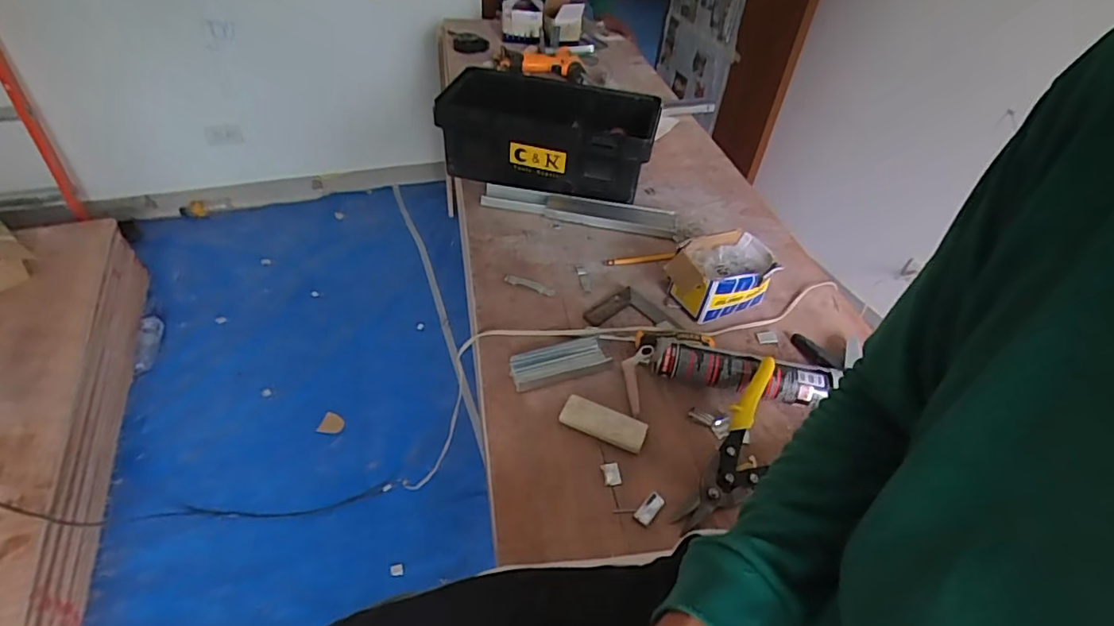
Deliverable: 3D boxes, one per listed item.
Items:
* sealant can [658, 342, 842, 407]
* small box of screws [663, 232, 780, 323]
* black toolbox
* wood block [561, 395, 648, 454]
[{"bbox_3d":[0.240,0.079,0.722,0.217,0.052,0.053,13,43,8],"label":"sealant can"},{"bbox_3d":[0.256,-0.058,0.847,0.160,0.083,0.103,-12,45,-18],"label":"small box of screws"},{"bbox_3d":[-0.021,-0.338,1.063,0.395,0.189,0.196,12,43,7],"label":"black toolbox"},{"bbox_3d":[0.058,0.135,0.674,0.104,0.015,0.040,19,44,14],"label":"wood block"}]

